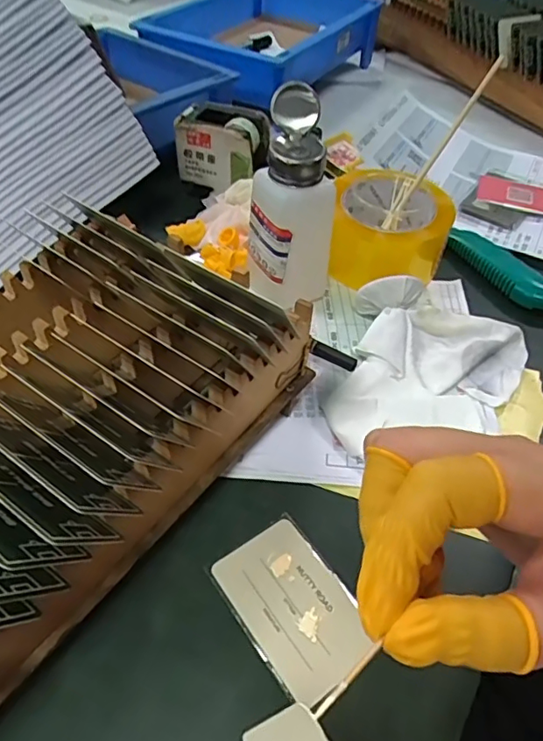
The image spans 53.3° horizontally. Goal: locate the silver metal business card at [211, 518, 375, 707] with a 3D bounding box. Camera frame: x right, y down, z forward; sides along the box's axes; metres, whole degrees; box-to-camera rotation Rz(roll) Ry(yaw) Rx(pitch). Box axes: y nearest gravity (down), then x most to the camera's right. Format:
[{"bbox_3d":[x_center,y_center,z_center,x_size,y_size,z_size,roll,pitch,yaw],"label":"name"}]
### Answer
[{"bbox_3d":[0.011,0.123,0.288,0.053,0.004,0.083,-27,57,-27],"label":"silver metal business card"}]

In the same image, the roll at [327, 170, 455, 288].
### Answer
[{"bbox_3d":[0.103,-0.120,0.475,0.097,0.083,0.097,12,49,5],"label":"roll"}]

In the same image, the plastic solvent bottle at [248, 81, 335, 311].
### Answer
[{"bbox_3d":[0.012,-0.118,0.400,0.061,0.147,0.060,3,49,-3],"label":"plastic solvent bottle"}]

